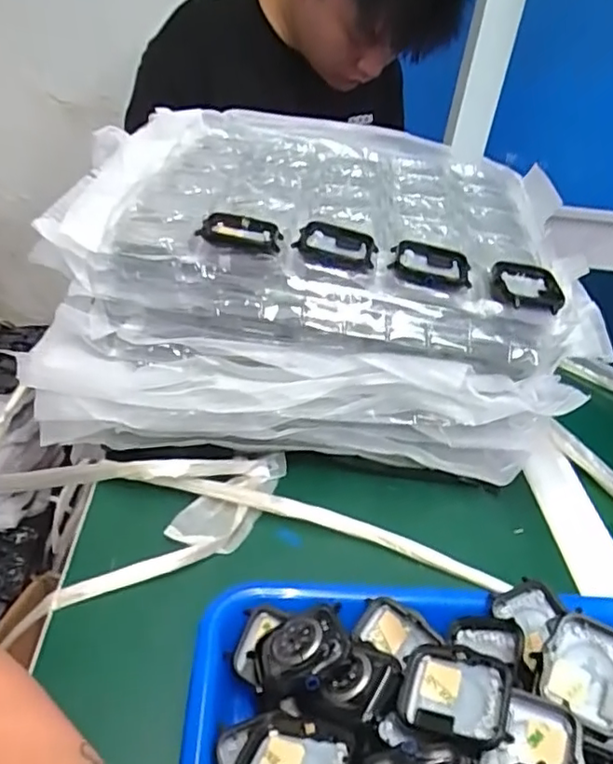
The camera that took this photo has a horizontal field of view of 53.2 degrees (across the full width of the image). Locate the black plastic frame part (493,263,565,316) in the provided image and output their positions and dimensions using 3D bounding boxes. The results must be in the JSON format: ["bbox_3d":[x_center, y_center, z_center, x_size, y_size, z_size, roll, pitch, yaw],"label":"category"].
[{"bbox_3d":[0.130,-0.056,0.360,0.041,0.009,0.045,15,35,11],"label":"black plastic frame part"}]

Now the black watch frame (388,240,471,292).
[{"bbox_3d":[0.074,-0.070,0.365,0.047,0.011,0.045,10,35,4],"label":"black watch frame"}]

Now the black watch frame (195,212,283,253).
[{"bbox_3d":[-0.039,-0.090,0.367,0.049,0.008,0.036,10,35,3],"label":"black watch frame"}]

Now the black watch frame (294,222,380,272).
[{"bbox_3d":[0.018,-0.080,0.365,0.047,0.014,0.038,12,35,6],"label":"black watch frame"}]

